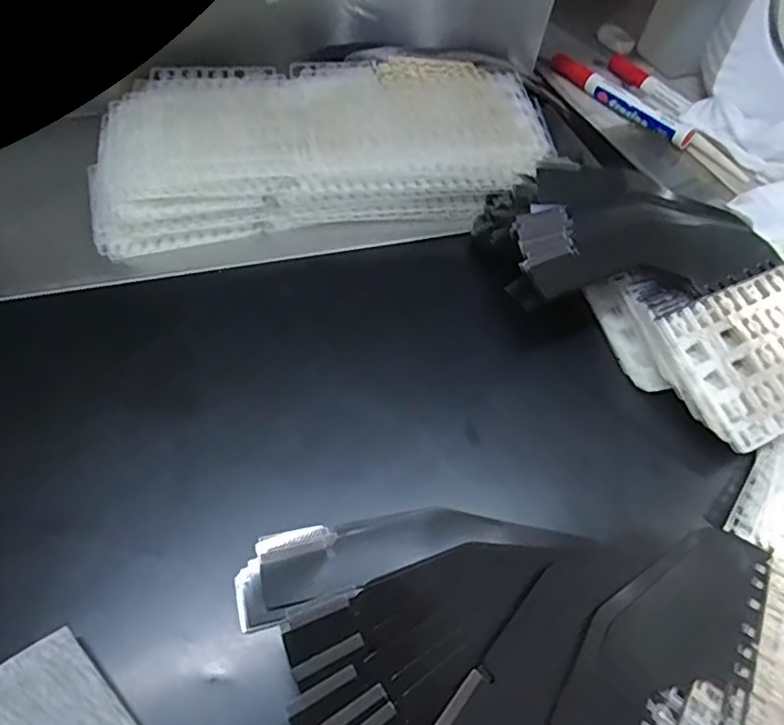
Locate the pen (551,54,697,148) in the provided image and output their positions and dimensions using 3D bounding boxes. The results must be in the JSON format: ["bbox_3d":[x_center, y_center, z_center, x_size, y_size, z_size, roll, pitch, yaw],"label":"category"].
[{"bbox_3d":[0.184,-0.217,0.489,0.018,0.014,0.140,-33,63,-27],"label":"pen"}]

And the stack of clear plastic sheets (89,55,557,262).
[{"bbox_3d":[-0.040,-0.142,0.374,0.276,0.031,0.125,-8,73,-10],"label":"stack of clear plastic sheets"}]

